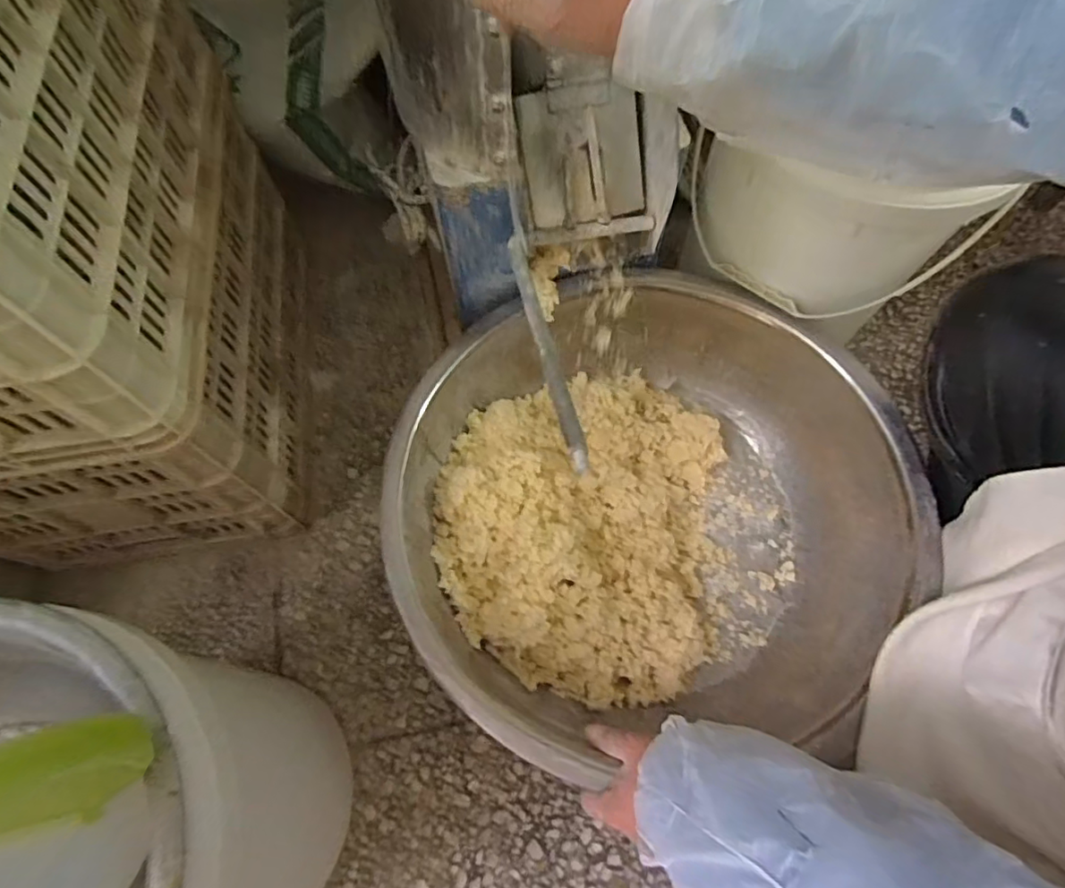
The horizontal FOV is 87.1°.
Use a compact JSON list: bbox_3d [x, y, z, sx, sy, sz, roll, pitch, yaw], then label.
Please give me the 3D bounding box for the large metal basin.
[{"bbox_3d":[0.120,0.071,0.643,0.527,0.175,0.479,-15,66,-7],"label":"large metal basin"}]

